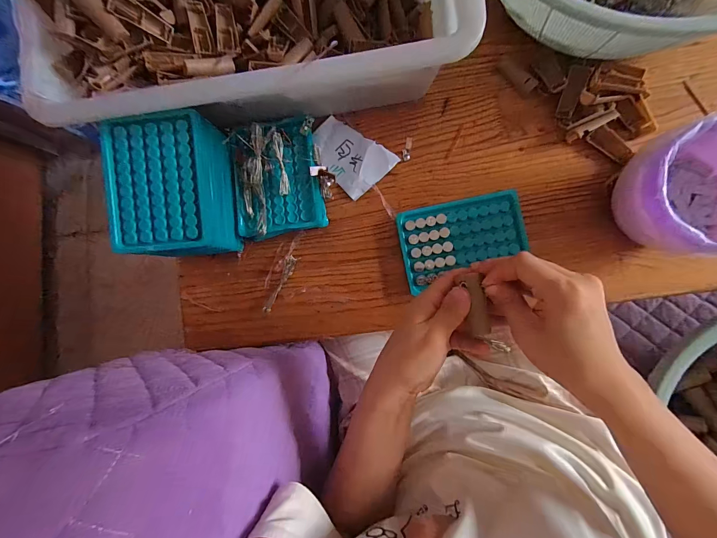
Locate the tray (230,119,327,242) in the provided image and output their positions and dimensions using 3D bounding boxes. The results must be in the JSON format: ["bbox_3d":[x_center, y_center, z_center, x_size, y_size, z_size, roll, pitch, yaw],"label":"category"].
[{"bbox_3d":[-0.094,-0.103,0.359,0.098,0.039,0.131,-7,86,5],"label":"tray"}]

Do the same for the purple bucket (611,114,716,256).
[{"bbox_3d":[0.304,-0.065,0.300,0.104,0.099,0.106,0,87,5],"label":"purple bucket"}]

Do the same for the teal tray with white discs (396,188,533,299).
[{"bbox_3d":[0.114,-0.032,0.352,0.131,0.008,0.088,-11,86,5],"label":"teal tray with white discs"}]

